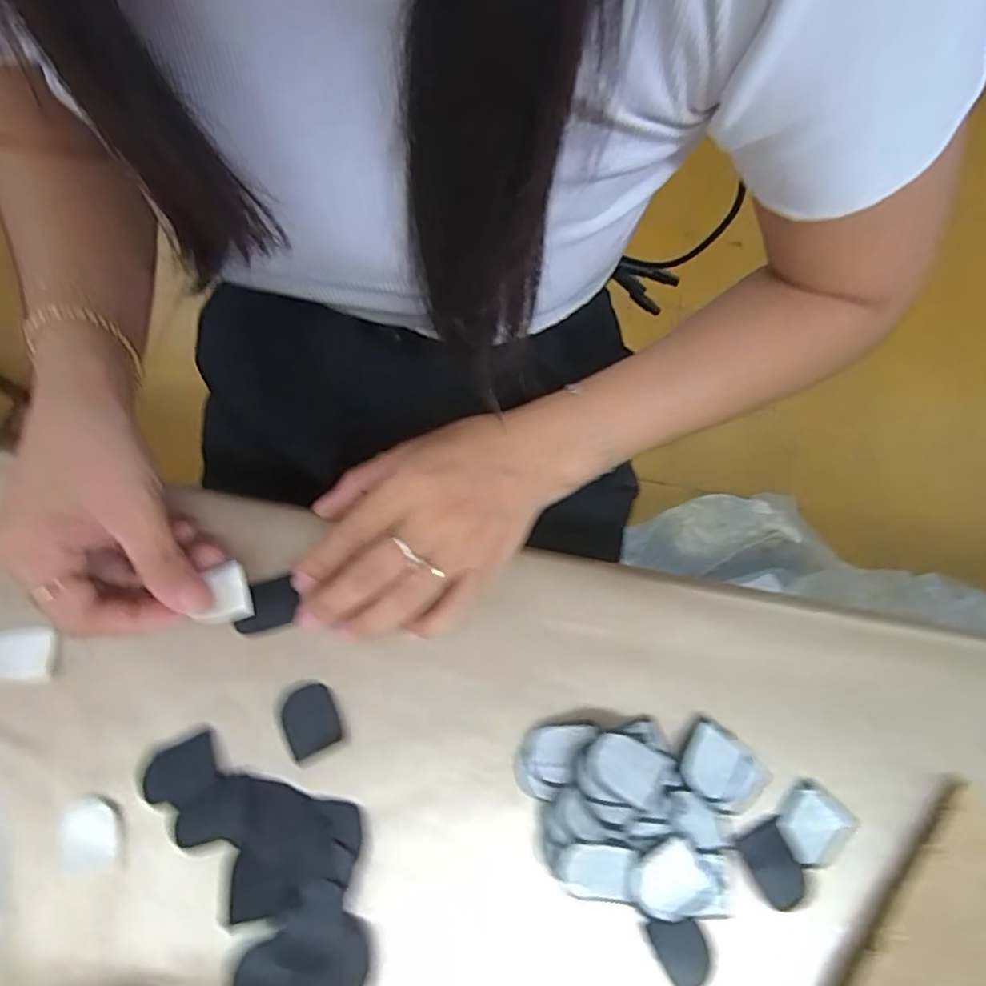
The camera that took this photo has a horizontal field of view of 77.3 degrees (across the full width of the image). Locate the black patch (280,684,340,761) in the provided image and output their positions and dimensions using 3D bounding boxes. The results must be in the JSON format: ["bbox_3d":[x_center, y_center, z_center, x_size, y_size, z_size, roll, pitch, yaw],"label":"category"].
[{"bbox_3d":[-0.088,0.108,0.293,0.024,0.004,0.029,-23,67,-15],"label":"black patch"}]

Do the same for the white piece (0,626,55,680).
[{"bbox_3d":[-0.224,0.076,0.293,0.024,0.015,0.023,-8,64,-8],"label":"white piece"}]

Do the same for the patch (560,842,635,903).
[{"bbox_3d":[0.046,0.166,0.270,0.032,0.005,0.025,5,86,3],"label":"patch"}]

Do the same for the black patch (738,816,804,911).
[{"bbox_3d":[0.129,0.172,0.284,0.021,0.005,0.033,-16,65,-12],"label":"black patch"}]

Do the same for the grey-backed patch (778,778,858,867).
[{"bbox_3d":[0.151,0.156,0.290,0.034,0.004,0.028,-39,72,-21],"label":"grey-backed patch"}]

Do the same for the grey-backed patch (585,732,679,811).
[{"bbox_3d":[0.059,0.123,0.273,0.035,0.004,0.026,25,67,14],"label":"grey-backed patch"}]

